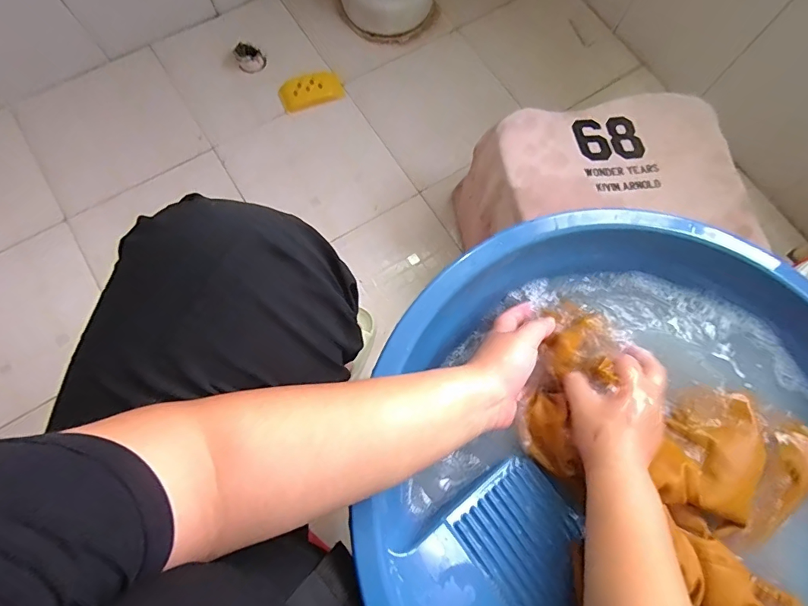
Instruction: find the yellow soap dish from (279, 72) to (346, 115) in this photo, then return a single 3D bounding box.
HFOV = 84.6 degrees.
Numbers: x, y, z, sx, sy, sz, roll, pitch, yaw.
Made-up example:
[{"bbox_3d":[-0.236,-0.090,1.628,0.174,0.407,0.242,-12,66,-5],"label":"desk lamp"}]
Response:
[{"bbox_3d":[-0.191,-0.439,0.915,0.129,0.029,0.062,-18,77,-6],"label":"yellow soap dish"}]

